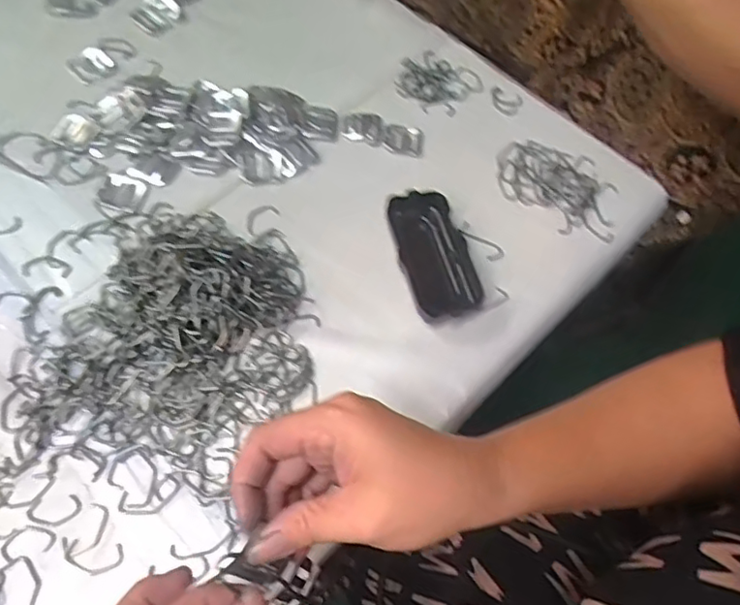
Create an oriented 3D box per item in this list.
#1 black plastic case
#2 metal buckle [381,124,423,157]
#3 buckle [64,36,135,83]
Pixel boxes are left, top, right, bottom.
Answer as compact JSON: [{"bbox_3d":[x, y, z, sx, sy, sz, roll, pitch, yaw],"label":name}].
[{"bbox_3d":[0.049,-0.035,0.462,0.054,0.026,0.110,-9,64,-8],"label":"black plastic case"},{"bbox_3d":[0.030,-0.146,0.529,0.036,0.004,0.034,10,62,1],"label":"metal buckle"},{"bbox_3d":[-0.251,-0.228,0.552,0.032,0.010,0.059,41,67,16],"label":"buckle"}]

